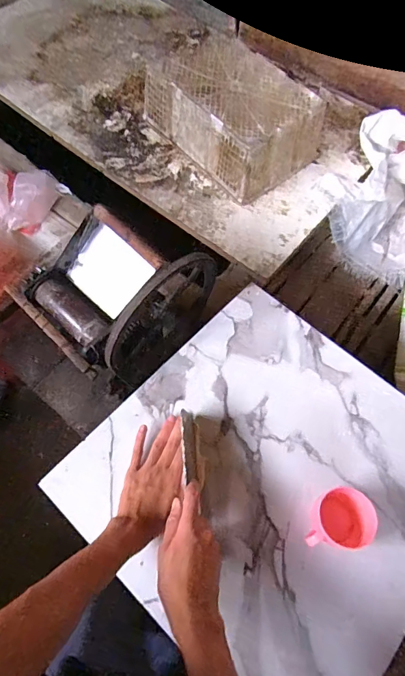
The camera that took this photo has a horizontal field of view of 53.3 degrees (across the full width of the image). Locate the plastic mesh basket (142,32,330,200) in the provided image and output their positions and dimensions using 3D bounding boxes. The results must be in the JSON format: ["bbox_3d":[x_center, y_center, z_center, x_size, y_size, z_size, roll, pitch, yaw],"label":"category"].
[{"bbox_3d":[0.087,-0.663,1.186,0.321,0.164,0.470,-37,72,-20],"label":"plastic mesh basket"}]

